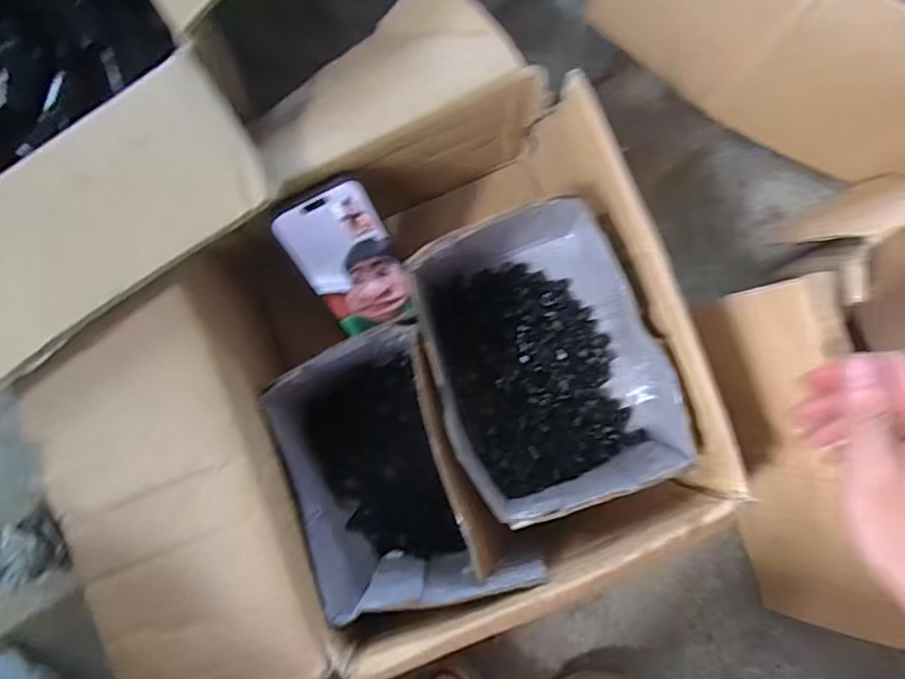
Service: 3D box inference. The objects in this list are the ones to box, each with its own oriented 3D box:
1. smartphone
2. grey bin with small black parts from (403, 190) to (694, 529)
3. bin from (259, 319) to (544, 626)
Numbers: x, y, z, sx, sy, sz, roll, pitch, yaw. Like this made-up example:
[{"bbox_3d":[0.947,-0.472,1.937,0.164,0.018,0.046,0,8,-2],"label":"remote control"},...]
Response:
[{"bbox_3d":[-0.075,-0.055,0.432,0.070,0.144,0.010,-26,48,2],"label":"smartphone"},{"bbox_3d":[0.071,0.007,0.447,0.169,0.118,0.223,-20,86,2],"label":"grey bin with small black parts"},{"bbox_3d":[-0.045,0.102,0.428,0.131,0.116,0.194,-27,85,2],"label":"bin"}]

